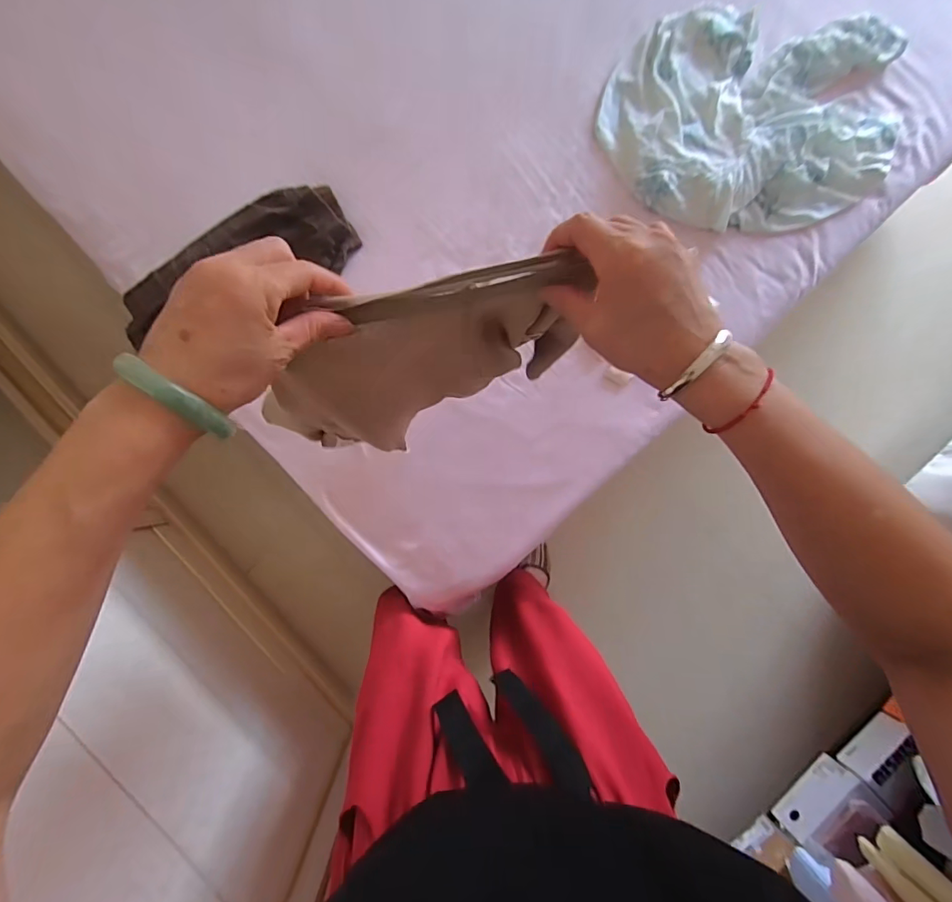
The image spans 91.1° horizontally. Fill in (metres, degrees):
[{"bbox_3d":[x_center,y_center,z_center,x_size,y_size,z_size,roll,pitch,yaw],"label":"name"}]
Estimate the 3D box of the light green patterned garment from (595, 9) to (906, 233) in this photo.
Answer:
[{"bbox_3d":[0.511,-0.608,0.850,0.538,0.043,0.390,2,88,-1],"label":"light green patterned garment"}]

